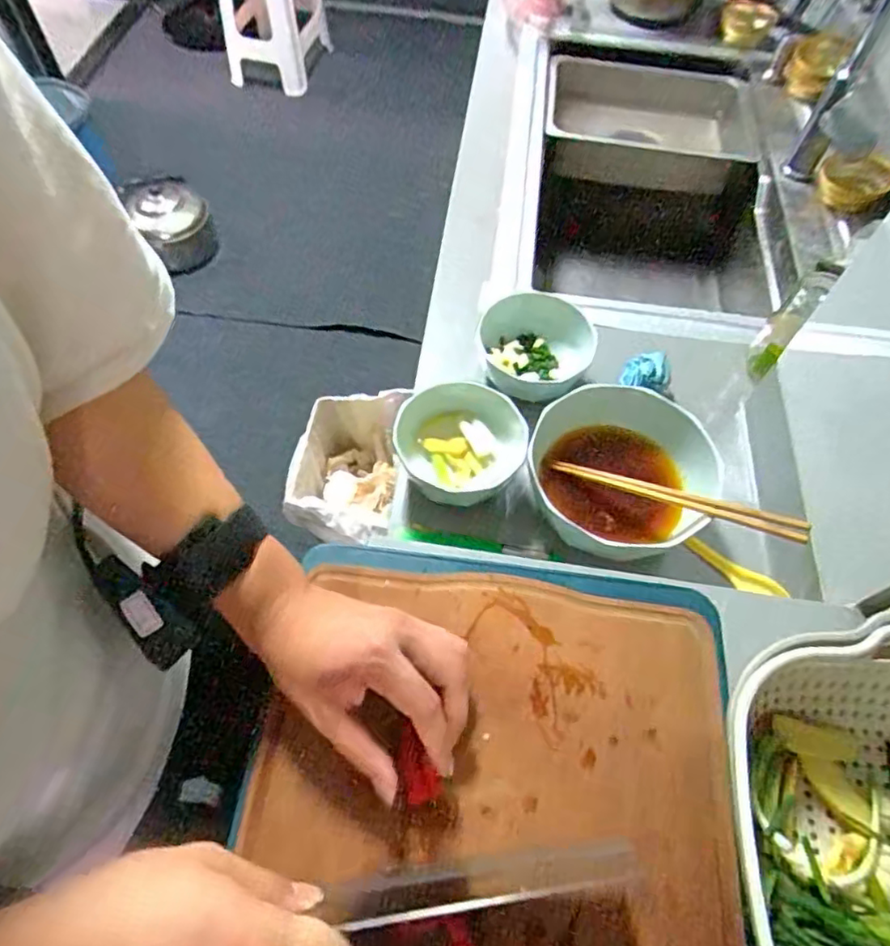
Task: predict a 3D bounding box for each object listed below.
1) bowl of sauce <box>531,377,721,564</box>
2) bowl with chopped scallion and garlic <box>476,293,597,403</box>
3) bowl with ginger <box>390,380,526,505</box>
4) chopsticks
[{"bbox_3d":[0.169,-0.002,0.595,0.165,0.078,0.166,1,60,-2],"label":"bowl of sauce"},{"bbox_3d":[0.093,-0.132,0.676,0.119,0.064,0.117,1,60,-2],"label":"bowl with chopped scallion and garlic"},{"bbox_3d":[0.014,-0.032,0.604,0.120,0.064,0.111,1,60,-2],"label":"bowl with ginger"},{"bbox_3d":[0.201,0.020,0.555,0.222,0.011,0.016,17,59,29],"label":"chopsticks"}]

